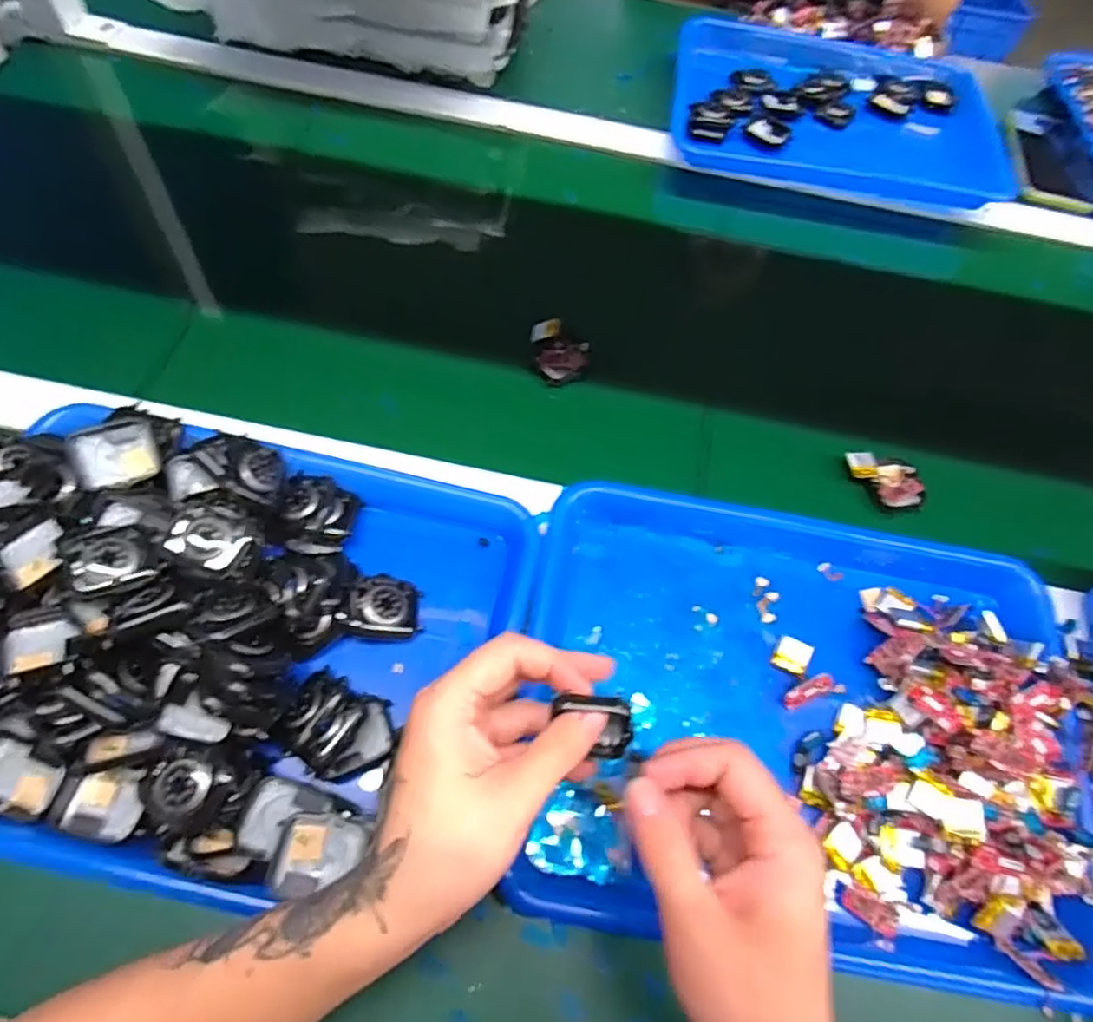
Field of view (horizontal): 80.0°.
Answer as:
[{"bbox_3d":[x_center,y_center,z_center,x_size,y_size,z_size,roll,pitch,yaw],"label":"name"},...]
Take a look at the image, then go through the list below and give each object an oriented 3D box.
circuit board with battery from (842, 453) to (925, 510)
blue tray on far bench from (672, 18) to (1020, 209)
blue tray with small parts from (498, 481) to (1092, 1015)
[{"bbox_3d":[0.254,-0.022,0.488,0.052,0.017,0.045,2,64,-6],"label":"circuit board with battery"},{"bbox_3d":[0.303,-0.421,0.688,0.343,0.036,0.226,13,63,0],"label":"blue tray on far bench"},{"bbox_3d":[0.151,0.115,0.387,0.321,0.044,0.253,10,63,-2],"label":"blue tray with small parts"}]

